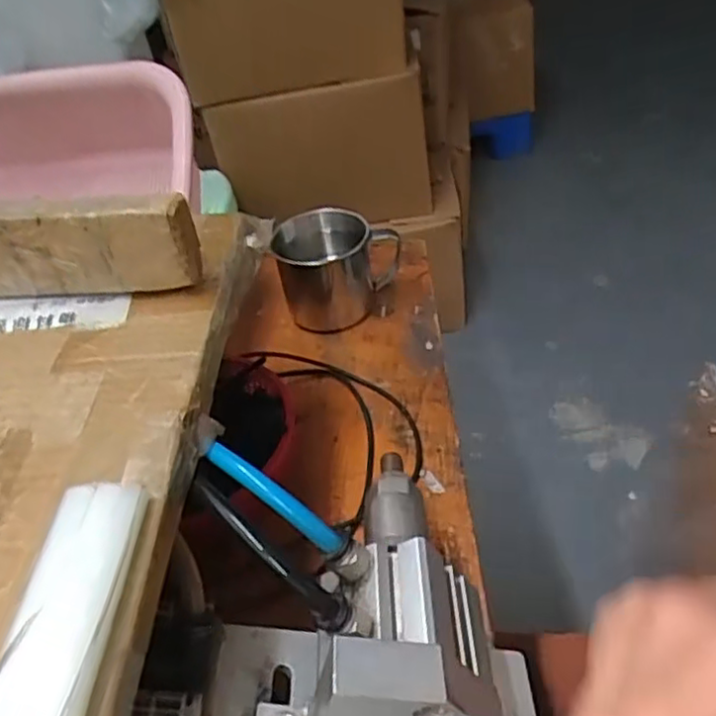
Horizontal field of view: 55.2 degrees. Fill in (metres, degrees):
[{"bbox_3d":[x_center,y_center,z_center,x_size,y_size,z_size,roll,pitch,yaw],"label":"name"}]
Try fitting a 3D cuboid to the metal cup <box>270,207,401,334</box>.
[{"bbox_3d":[-0.017,-0.072,0.533,0.085,0.069,0.085,-7,40,6],"label":"metal cup"}]

